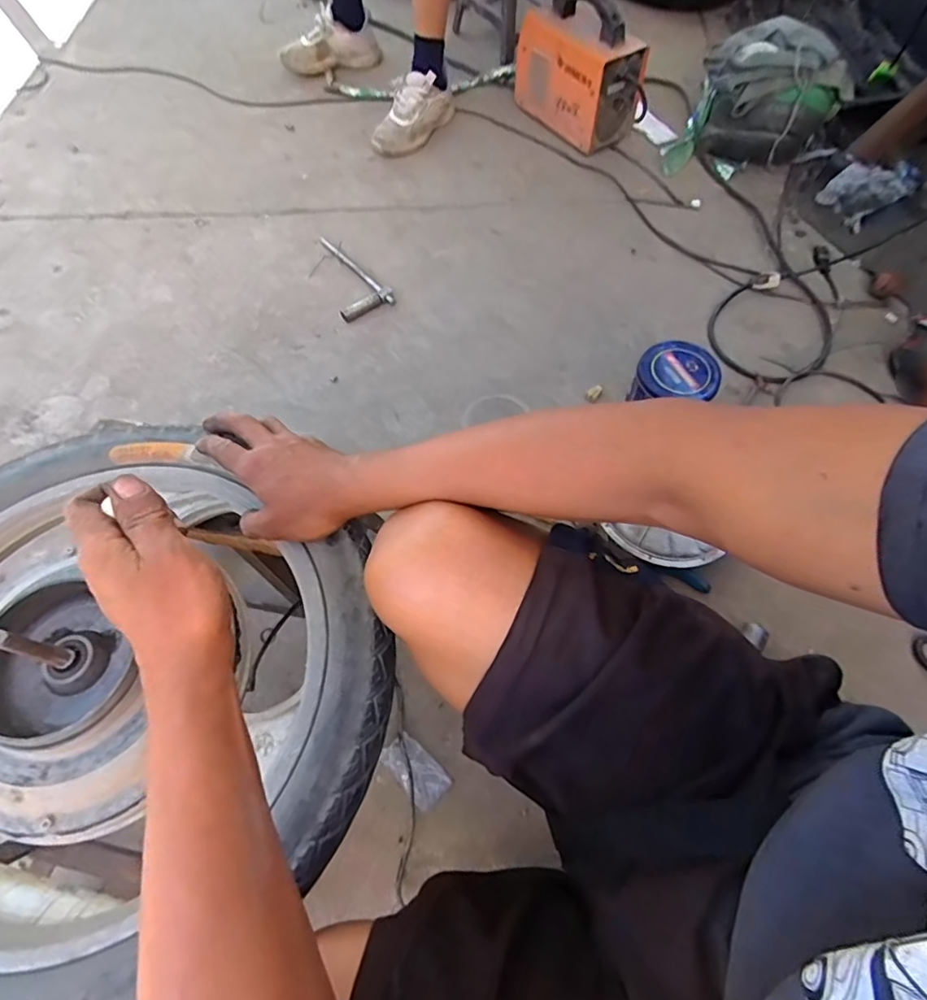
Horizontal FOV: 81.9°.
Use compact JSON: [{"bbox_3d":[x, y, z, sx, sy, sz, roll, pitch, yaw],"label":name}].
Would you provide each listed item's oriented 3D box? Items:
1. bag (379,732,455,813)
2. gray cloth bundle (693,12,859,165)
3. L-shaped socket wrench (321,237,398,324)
[{"bbox_3d":[-0.058,0.326,0.645,0.085,0.007,0.046,40,70,18],"label":"bag"},{"bbox_3d":[0.478,-0.628,0.852,0.215,0.226,0.122,23,66,12],"label":"gray cloth bundle"},{"bbox_3d":[-0.213,-0.430,1.006,0.101,0.018,0.204,-23,65,-11],"label":"L-shaped socket wrench"}]

